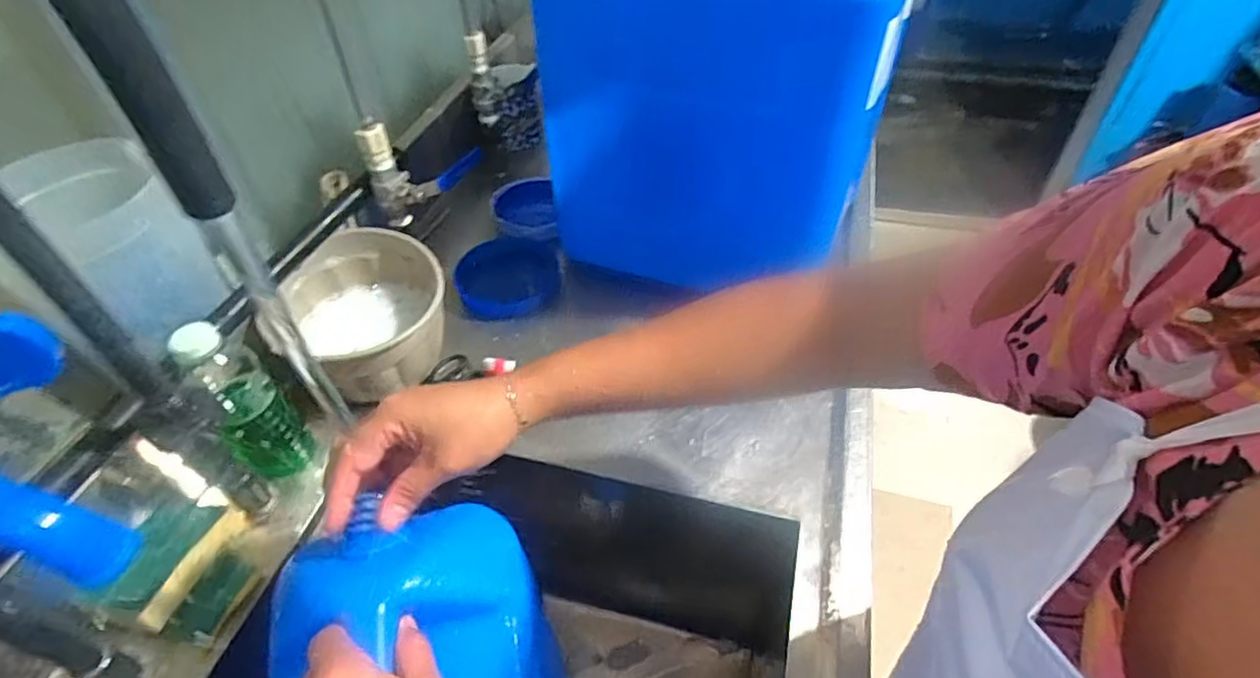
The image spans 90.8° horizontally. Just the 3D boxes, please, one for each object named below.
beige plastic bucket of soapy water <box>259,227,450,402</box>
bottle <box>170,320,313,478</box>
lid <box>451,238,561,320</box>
[{"bbox_3d":[-0.266,-0.020,0.635,0.160,0.095,0.171,-20,48,-15],"label":"beige plastic bucket of soapy water"},{"bbox_3d":[-0.338,0.049,0.535,0.053,0.165,0.051,30,55,28],"label":"bottle"},{"bbox_3d":[-0.144,-0.076,0.744,0.121,0.020,0.119,3,55,-18],"label":"lid"}]

